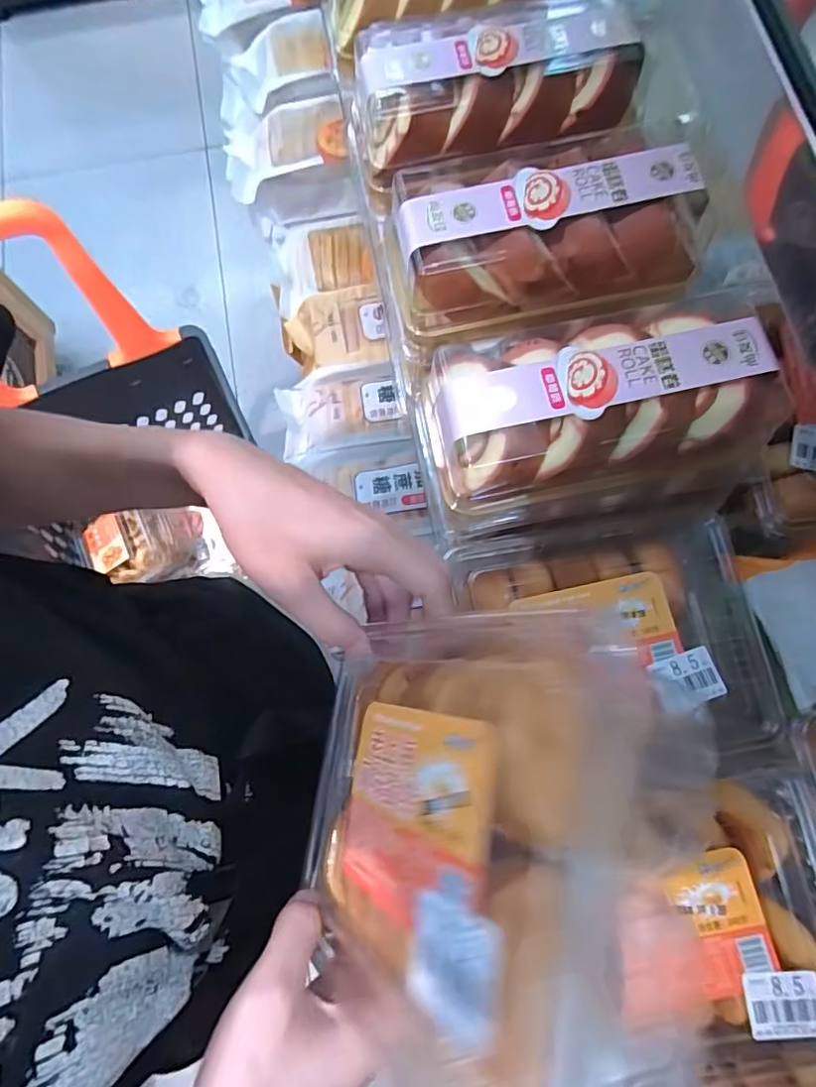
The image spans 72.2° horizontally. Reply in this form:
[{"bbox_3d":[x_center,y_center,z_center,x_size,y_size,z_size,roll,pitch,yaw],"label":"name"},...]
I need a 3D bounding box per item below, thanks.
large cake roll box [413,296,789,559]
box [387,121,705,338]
[{"bbox_3d":[0.112,-0.068,0.341,0.204,0.083,0.118,-5,77,0],"label":"large cake roll box"},{"bbox_3d":[0.090,-0.202,0.360,0.192,0.059,0.095,-7,77,0],"label":"box"}]

